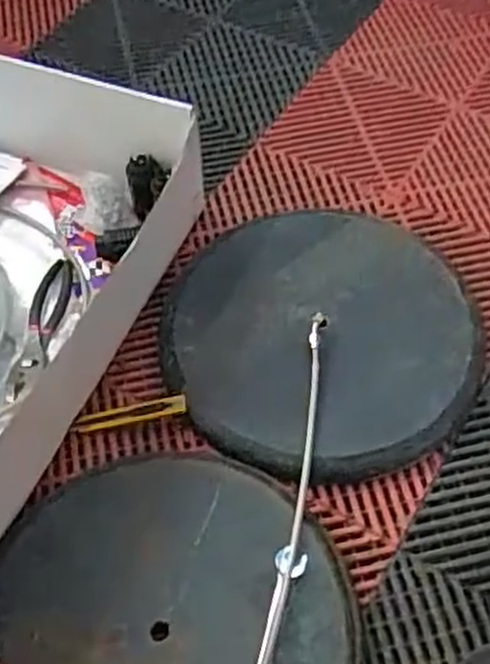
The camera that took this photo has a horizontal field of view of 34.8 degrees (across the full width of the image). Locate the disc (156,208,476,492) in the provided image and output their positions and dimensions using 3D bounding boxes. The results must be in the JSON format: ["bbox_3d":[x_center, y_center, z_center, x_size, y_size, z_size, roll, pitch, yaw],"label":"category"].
[{"bbox_3d":[0.082,0.002,0.820,0.319,0.032,0.313,0,56,0],"label":"disc"}]

